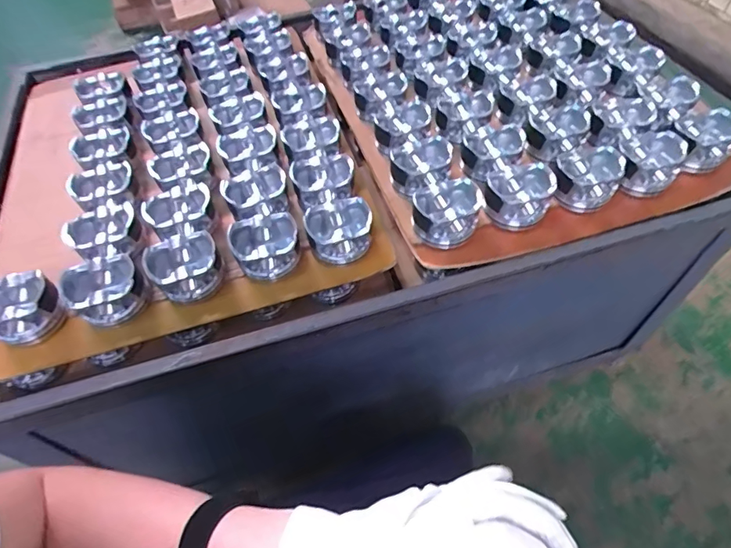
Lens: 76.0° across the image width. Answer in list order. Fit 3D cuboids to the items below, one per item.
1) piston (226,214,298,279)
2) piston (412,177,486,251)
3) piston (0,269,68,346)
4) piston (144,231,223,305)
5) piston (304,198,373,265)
[{"bbox_3d":[-0.122,-0.036,0.574,0.080,0.047,0.067,-20,55,-11],"label":"piston"},{"bbox_3d":[0.101,-0.076,0.587,0.083,0.064,0.070,-8,54,-2],"label":"piston"},{"bbox_3d":[-0.392,0.038,0.530,0.070,0.053,0.081,35,63,25],"label":"piston"},{"bbox_3d":[-0.215,-0.008,0.562,0.083,0.048,0.065,-21,55,-11],"label":"piston"},{"bbox_3d":[-0.033,-0.055,0.585,0.081,0.050,0.066,-7,54,-2],"label":"piston"}]

